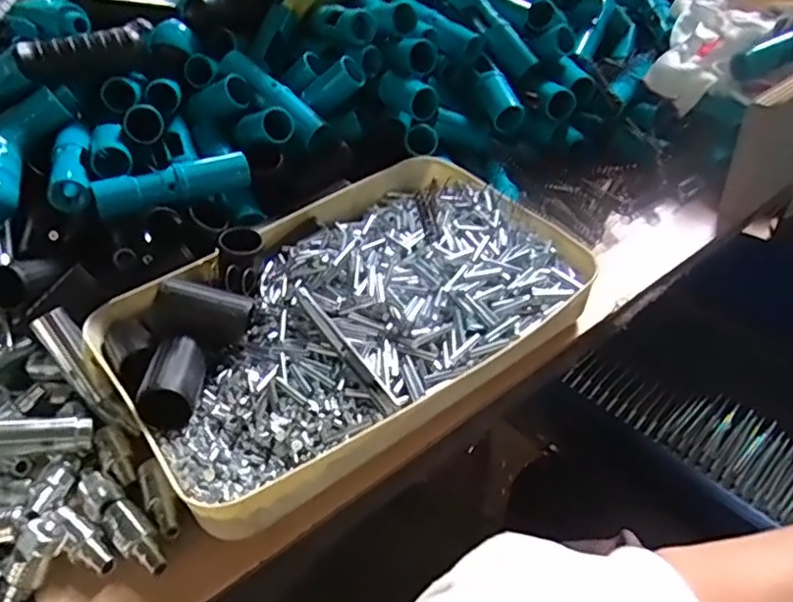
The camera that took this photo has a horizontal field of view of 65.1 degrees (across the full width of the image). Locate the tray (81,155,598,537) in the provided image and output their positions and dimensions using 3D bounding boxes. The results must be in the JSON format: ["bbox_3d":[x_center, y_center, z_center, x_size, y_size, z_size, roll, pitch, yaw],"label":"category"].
[{"bbox_3d":[-0.035,0.001,0.451,0.329,0.057,0.232,-27,43,-22],"label":"tray"}]

